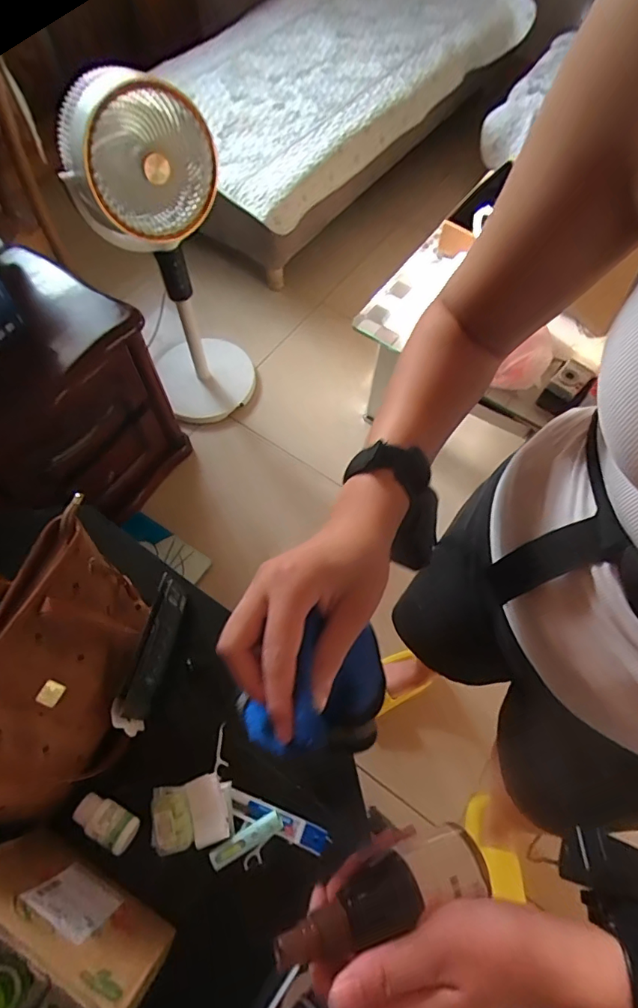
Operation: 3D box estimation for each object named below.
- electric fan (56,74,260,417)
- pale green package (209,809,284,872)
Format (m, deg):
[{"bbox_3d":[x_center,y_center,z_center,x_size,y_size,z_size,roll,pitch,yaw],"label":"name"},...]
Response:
[{"bbox_3d":[-0.334,-0.507,1.208,0.302,0.833,0.251,-16,66,-9],"label":"electric fan"},{"bbox_3d":[-0.088,0.408,0.593,0.093,0.009,0.023,-26,68,-14],"label":"pale green package"}]

